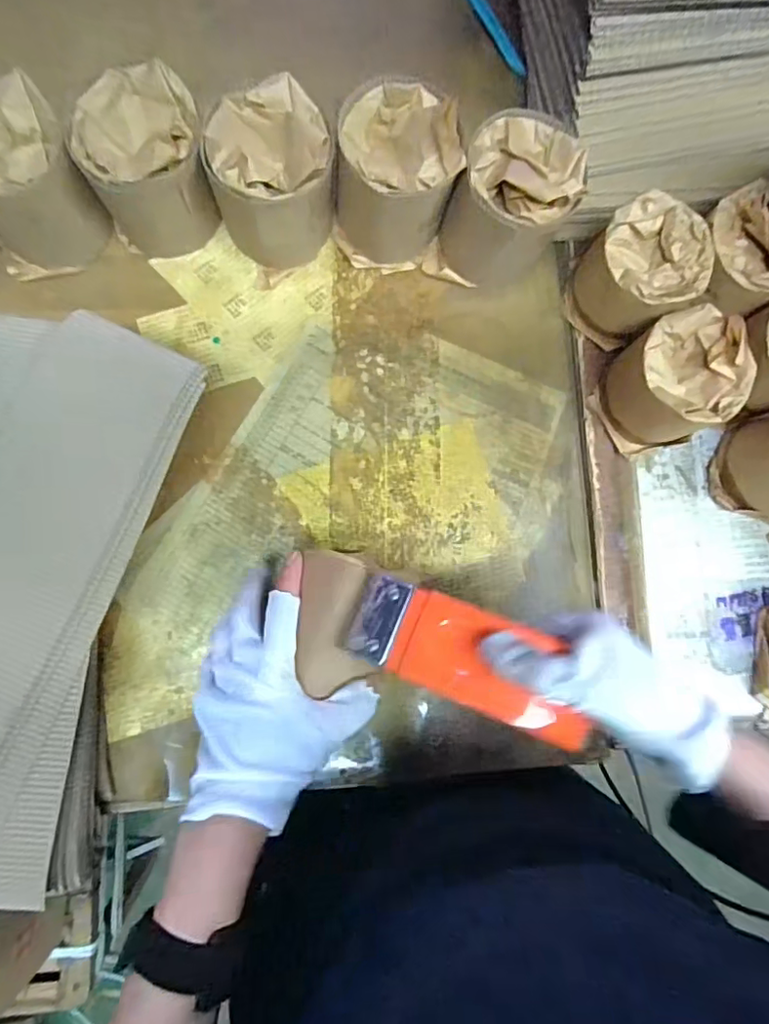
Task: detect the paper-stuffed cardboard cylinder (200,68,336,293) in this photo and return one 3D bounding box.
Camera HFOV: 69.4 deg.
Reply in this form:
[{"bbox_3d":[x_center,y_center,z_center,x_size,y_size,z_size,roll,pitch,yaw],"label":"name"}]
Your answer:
[{"bbox_3d":[-0.089,-0.264,0.446,0.092,0.111,0.094,1,85,-6],"label":"paper-stuffed cardboard cylinder"}]

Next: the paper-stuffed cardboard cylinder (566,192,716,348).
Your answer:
[{"bbox_3d":[0.216,-0.205,0.486,0.095,0.086,0.091,1,85,-6],"label":"paper-stuffed cardboard cylinder"}]

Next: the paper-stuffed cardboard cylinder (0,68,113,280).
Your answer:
[{"bbox_3d":[-0.288,-0.262,0.438,0.095,0.090,0.104,1,85,-6],"label":"paper-stuffed cardboard cylinder"}]

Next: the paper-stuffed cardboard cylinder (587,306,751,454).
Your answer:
[{"bbox_3d":[0.242,-0.109,0.474,0.091,0.095,0.095,1,85,-6],"label":"paper-stuffed cardboard cylinder"}]

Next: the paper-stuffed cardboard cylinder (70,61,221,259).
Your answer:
[{"bbox_3d":[-0.187,-0.275,0.445,0.091,0.102,0.095,-13,86,-7],"label":"paper-stuffed cardboard cylinder"}]

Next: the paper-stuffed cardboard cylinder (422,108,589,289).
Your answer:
[{"bbox_3d":[0.106,-0.261,0.469,0.091,0.106,0.110,25,83,-3],"label":"paper-stuffed cardboard cylinder"}]

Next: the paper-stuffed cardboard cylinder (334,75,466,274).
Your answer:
[{"bbox_3d":[0.008,-0.280,0.461,0.094,0.108,0.106,3,85,-6],"label":"paper-stuffed cardboard cylinder"}]

